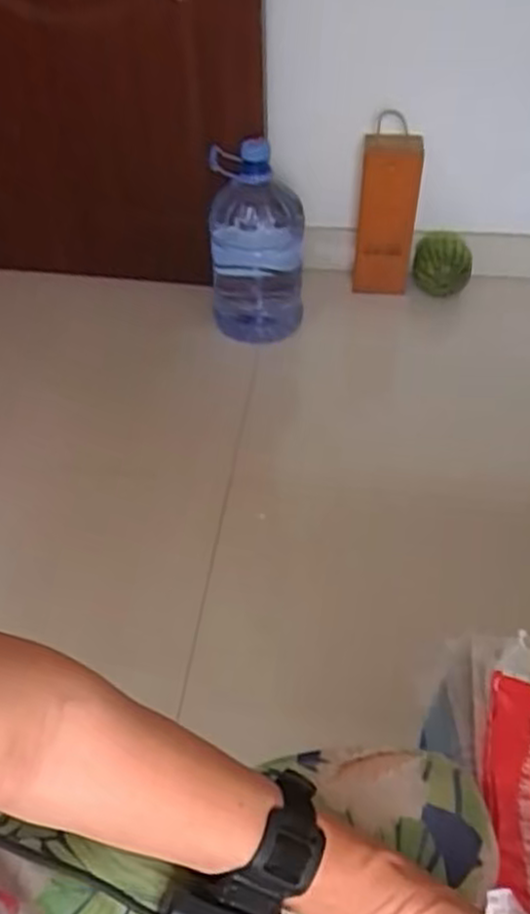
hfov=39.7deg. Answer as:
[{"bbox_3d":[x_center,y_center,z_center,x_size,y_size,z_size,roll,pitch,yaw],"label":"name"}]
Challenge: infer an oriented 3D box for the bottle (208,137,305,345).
[{"bbox_3d":[-0.019,-0.471,1.620,0.205,0.436,0.174,-4,44,-2],"label":"bottle"}]

